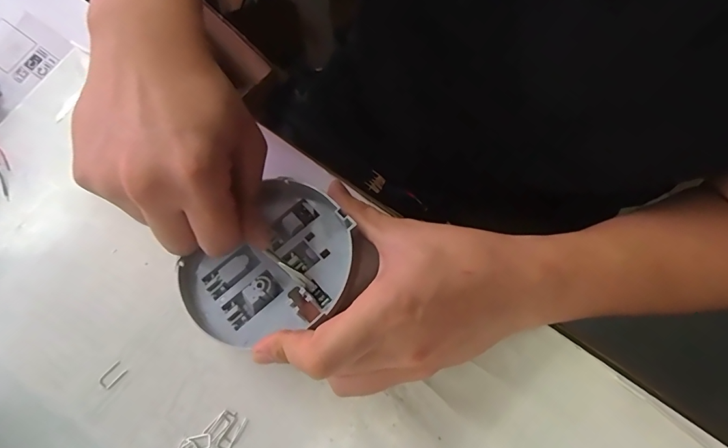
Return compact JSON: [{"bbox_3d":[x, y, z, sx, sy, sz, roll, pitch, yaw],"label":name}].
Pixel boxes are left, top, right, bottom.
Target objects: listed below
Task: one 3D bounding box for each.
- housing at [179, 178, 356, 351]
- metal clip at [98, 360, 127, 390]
[{"bbox_3d":[-0.054,0.026,0.248,0.087,0.028,0.103,39,75,21],"label":"housing"},{"bbox_3d":[-0.155,0.093,0.250,0.009,0.004,0.016,41,76,8],"label":"metal clip"}]

